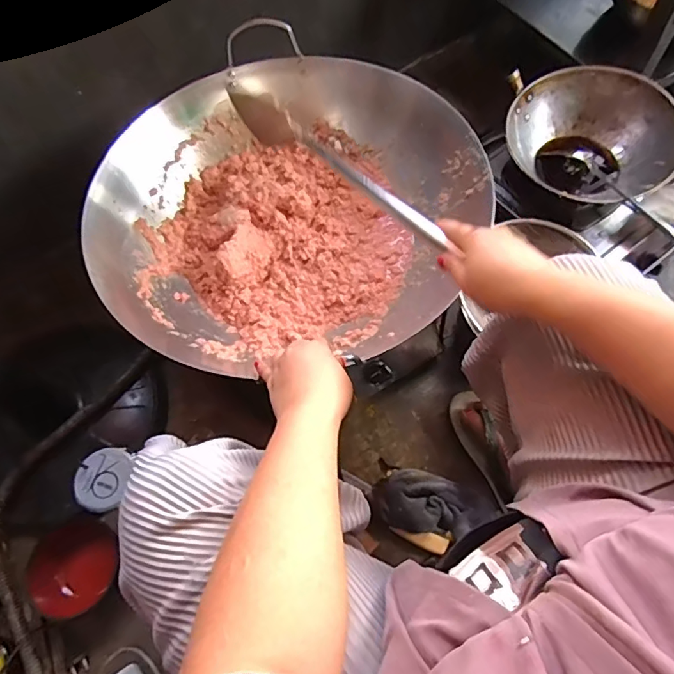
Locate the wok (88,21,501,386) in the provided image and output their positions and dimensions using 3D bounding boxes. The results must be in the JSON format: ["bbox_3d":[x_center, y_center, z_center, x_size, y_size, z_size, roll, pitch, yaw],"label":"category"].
[{"bbox_3d":[-0.079,-0.208,0.773,0.533,0.152,0.532,-1,65,3],"label":"wok"}]

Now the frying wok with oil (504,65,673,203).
[{"bbox_3d":[0.449,-0.339,0.872,0.291,0.125,0.262,6,65,6],"label":"frying wok with oil"}]

